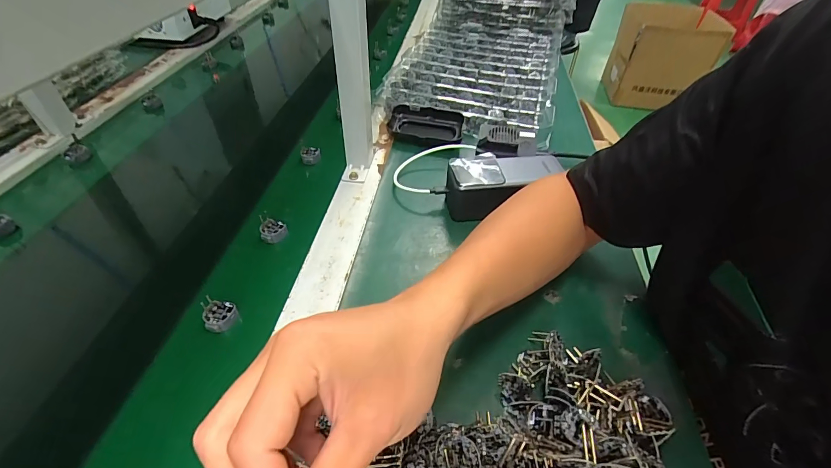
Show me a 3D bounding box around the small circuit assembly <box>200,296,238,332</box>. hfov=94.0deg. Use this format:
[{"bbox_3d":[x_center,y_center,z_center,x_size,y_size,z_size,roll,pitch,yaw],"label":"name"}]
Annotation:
[{"bbox_3d":[-0.181,0.072,0.356,0.028,0.017,0.029,-26,51,-27],"label":"small circuit assembly"}]

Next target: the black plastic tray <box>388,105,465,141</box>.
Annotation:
[{"bbox_3d":[0.016,-0.164,0.581,0.107,0.028,0.062,5,46,2],"label":"black plastic tray"}]

